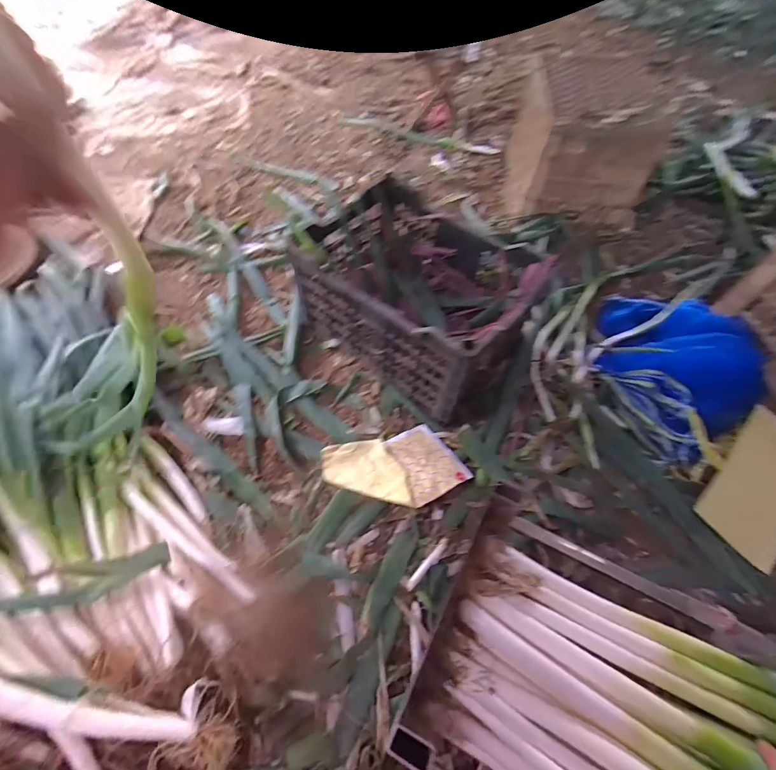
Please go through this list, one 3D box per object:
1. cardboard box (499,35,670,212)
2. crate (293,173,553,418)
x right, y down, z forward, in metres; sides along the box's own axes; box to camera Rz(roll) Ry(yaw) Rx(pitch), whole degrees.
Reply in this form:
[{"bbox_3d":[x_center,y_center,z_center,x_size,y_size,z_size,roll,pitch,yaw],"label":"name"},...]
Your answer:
[{"bbox_3d":[0.592,-0.740,1.252,0.364,0.316,0.448,12,58,2],"label":"cardboard box"},{"bbox_3d":[0.075,-0.197,0.910,0.480,0.265,0.352,36,62,16],"label":"crate"}]

